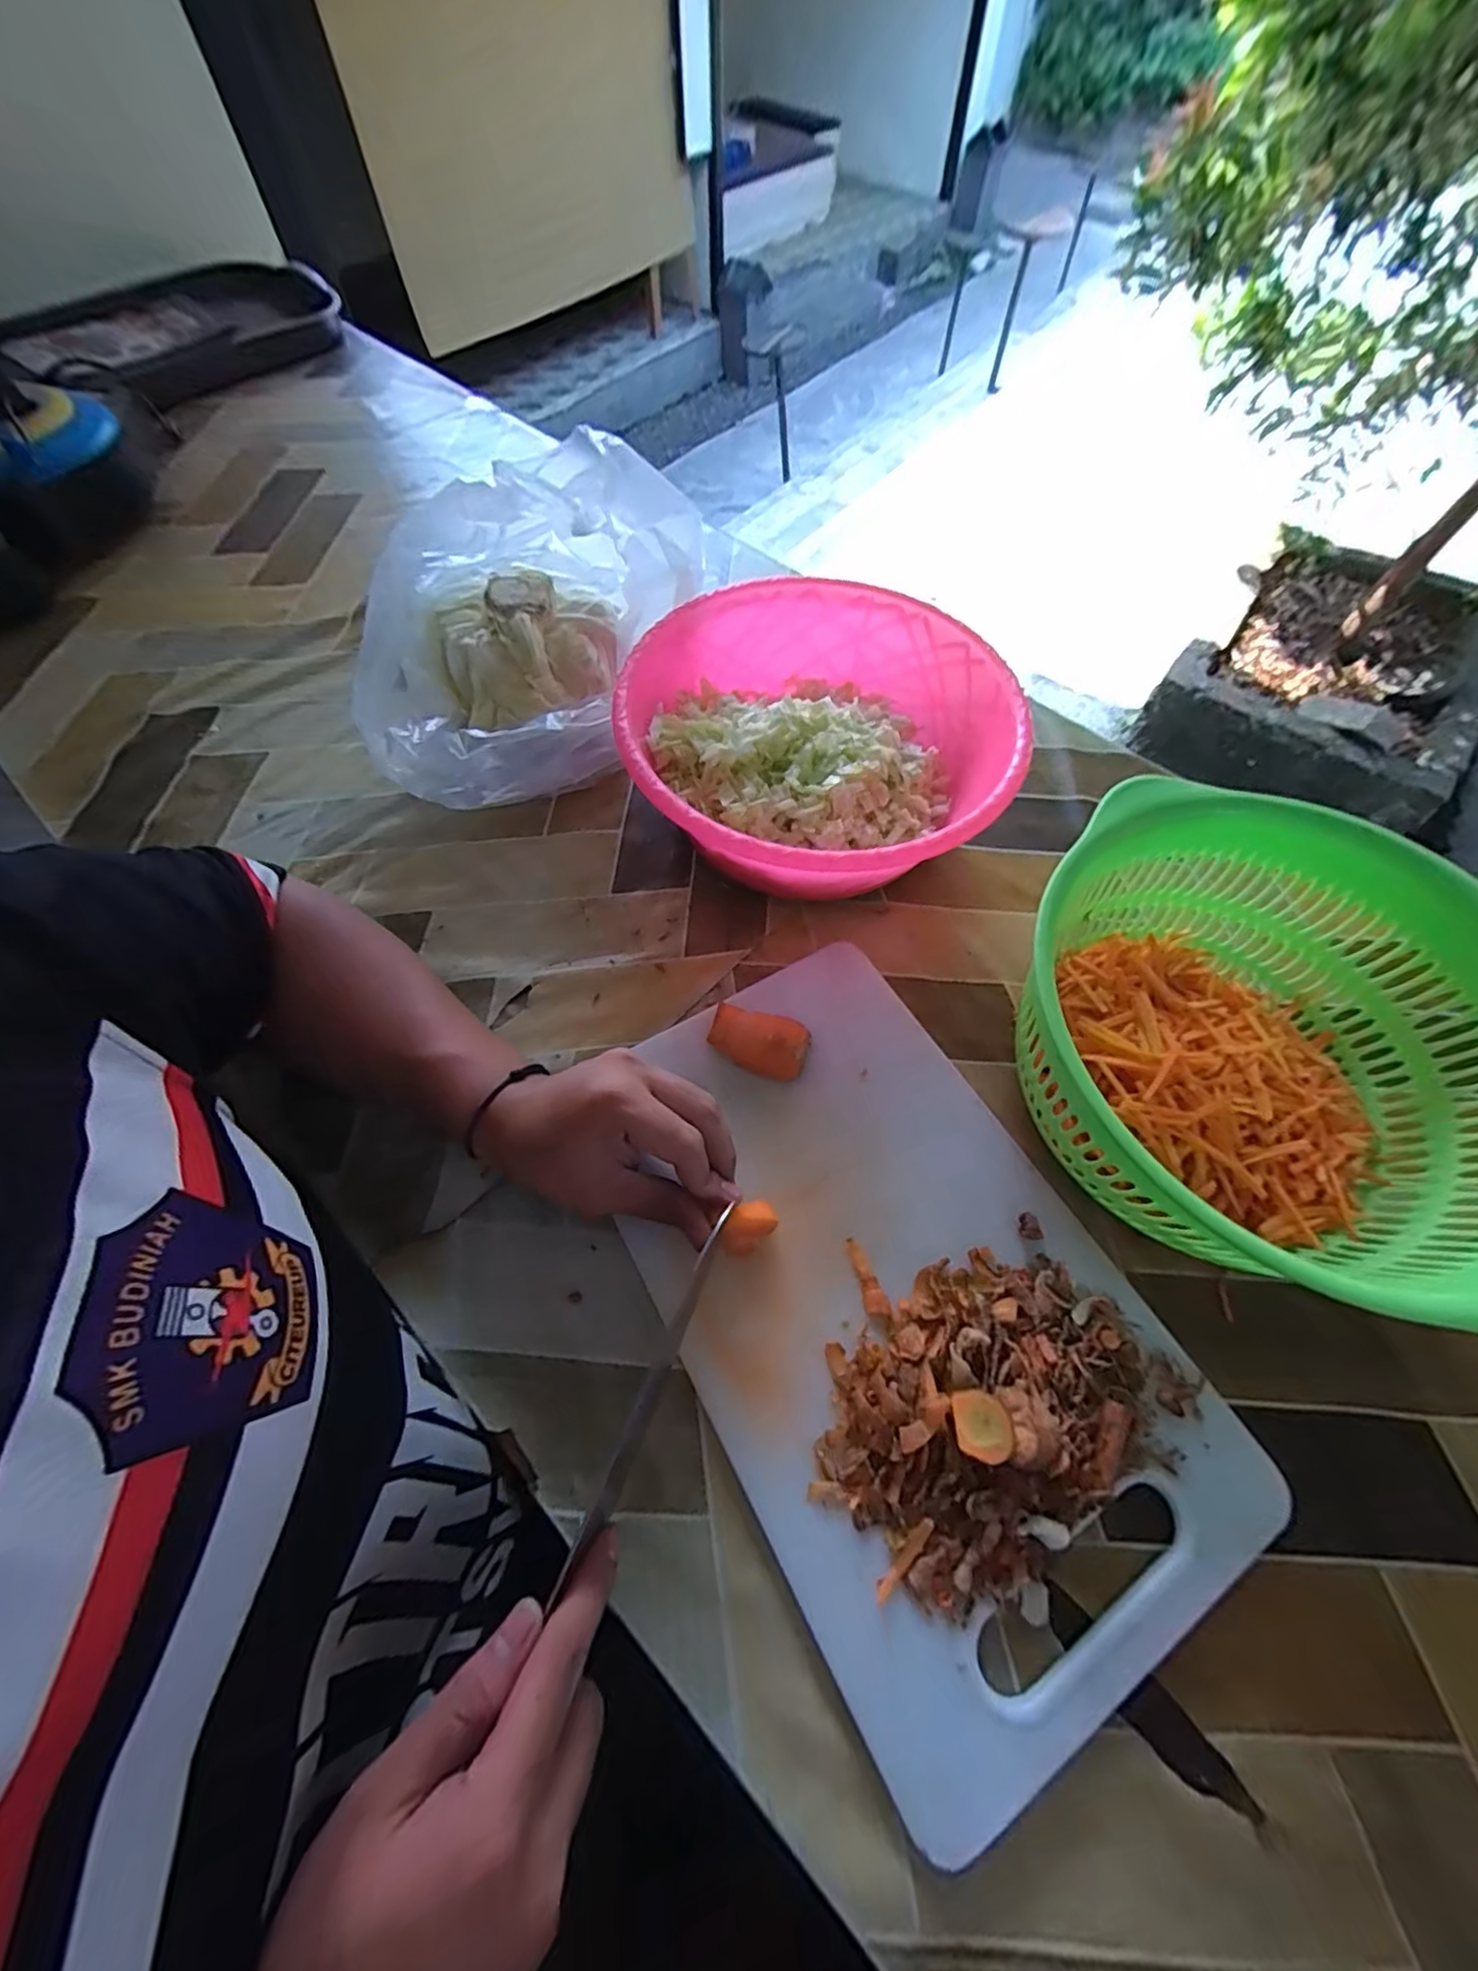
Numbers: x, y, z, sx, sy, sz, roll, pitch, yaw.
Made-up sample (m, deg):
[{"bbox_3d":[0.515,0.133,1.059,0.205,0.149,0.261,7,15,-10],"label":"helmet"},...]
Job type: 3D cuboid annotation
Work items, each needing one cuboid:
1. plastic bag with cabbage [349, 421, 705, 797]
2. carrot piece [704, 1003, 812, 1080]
[{"bbox_3d":[-0.141,-0.238,0.420,0.240,0.143,0.165,-34,68,-17],"label":"plastic bag with cabbage"},{"bbox_3d":[0.011,0.032,0.349,0.053,0.023,0.029,12,61,5],"label":"carrot piece"}]

